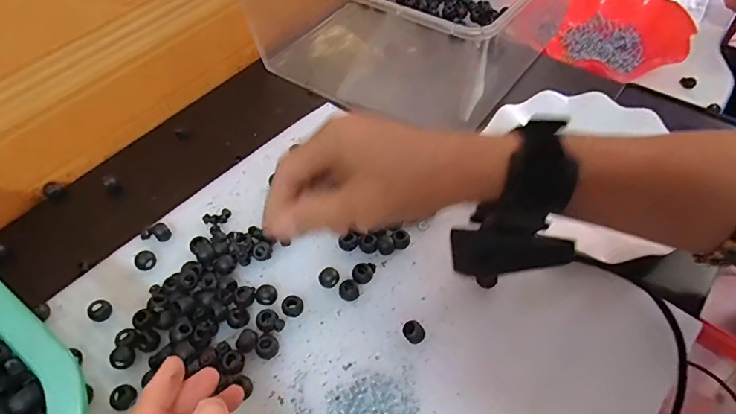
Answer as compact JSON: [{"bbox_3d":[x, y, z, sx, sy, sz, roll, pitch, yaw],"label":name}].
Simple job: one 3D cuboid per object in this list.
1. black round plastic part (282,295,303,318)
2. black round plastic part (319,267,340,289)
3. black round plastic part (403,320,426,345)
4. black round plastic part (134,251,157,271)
[{"bbox_3d":[-0.055,0.073,0.343,0.015,0.009,0.014,-2,51,2],"label":"black round plastic part"},{"bbox_3d":[-0.030,0.054,0.355,0.015,0.009,0.013,-14,52,-7],"label":"black round plastic part"},{"bbox_3d":[0.032,0.088,0.325,0.015,0.013,0.014,-2,51,2],"label":"black round plastic part"},{"bbox_3d":[-0.175,0.041,0.366,0.013,0.008,0.015,0,52,4],"label":"black round plastic part"}]

